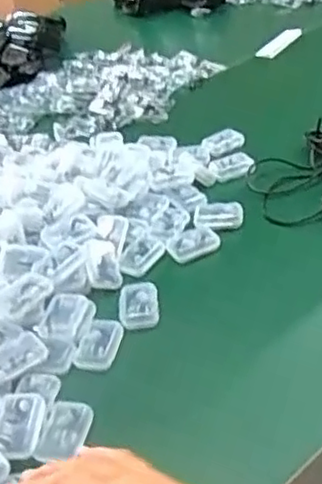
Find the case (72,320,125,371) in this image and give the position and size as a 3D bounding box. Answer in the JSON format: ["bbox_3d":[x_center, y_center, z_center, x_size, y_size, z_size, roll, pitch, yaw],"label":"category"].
[{"bbox_3d":[-0.057,0.093,0.599,0.034,0.013,0.055,5,37,16],"label":"case"}]

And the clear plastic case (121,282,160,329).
[{"bbox_3d":[-0.022,0.060,0.639,0.037,0.011,0.053,-6,35,1],"label":"clear plastic case"}]

